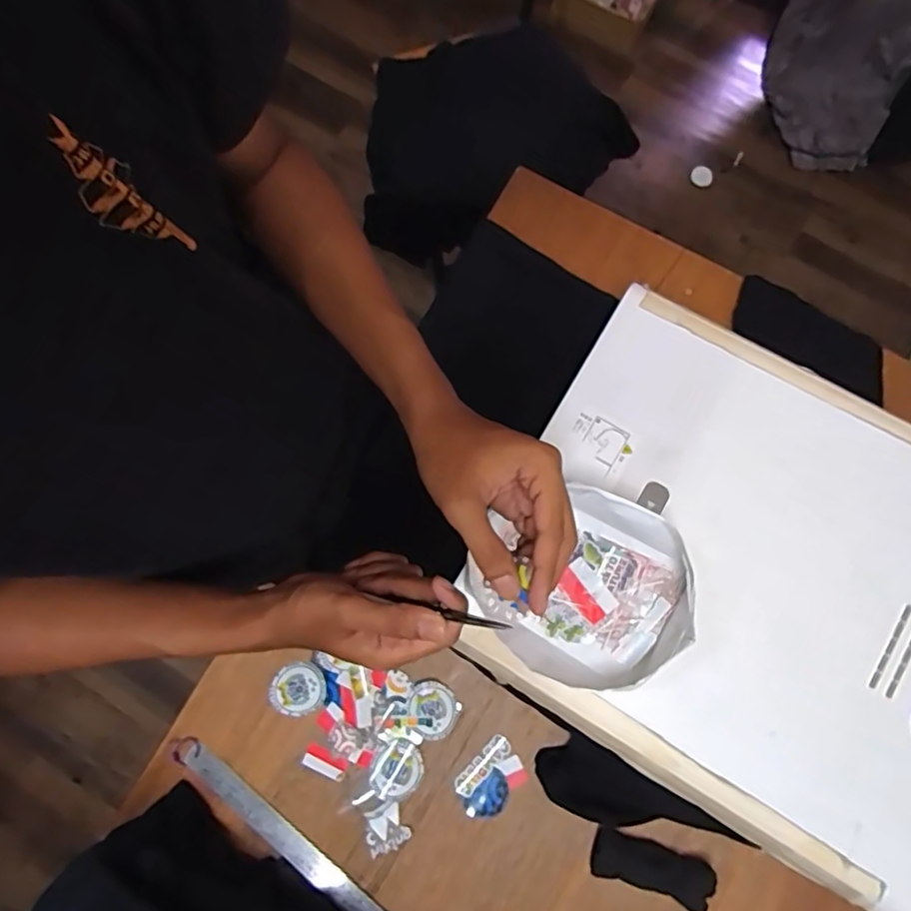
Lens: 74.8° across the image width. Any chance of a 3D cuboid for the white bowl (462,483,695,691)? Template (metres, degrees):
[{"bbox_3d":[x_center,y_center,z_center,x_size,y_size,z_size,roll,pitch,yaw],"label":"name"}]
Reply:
[{"bbox_3d":[0.118,0.117,0.525,0.168,0.045,0.162,25,83,6],"label":"white bowl"}]

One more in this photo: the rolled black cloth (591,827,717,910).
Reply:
[{"bbox_3d":[0.213,0.452,0.650,0.127,0.025,0.049,16,82,4],"label":"rolled black cloth"}]

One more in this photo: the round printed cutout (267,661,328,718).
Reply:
[{"bbox_3d":[-0.185,0.275,0.697,0.065,0.004,0.059,-34,82,-3],"label":"round printed cutout"}]

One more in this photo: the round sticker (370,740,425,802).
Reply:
[{"bbox_3d":[-0.068,0.359,0.678,0.057,0.009,0.060,0,81,2],"label":"round sticker"}]

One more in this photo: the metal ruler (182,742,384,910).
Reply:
[{"bbox_3d":[-0.181,0.441,0.668,0.320,0.009,0.032,37,73,9],"label":"metal ruler"}]

